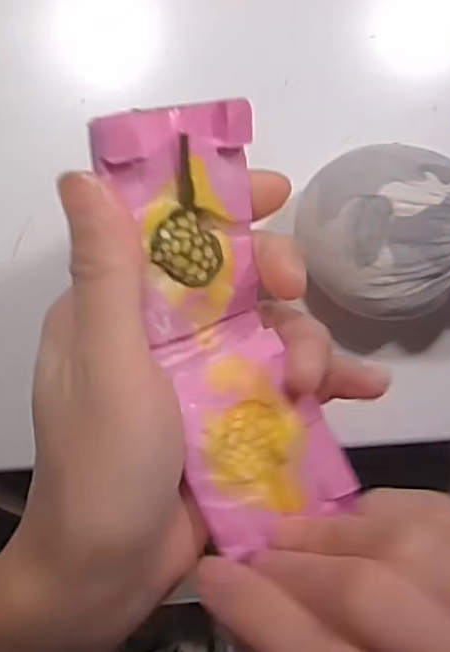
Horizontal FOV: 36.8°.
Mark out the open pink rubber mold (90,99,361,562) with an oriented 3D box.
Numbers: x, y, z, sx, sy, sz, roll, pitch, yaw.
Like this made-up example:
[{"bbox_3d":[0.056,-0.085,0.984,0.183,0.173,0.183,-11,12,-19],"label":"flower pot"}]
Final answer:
[{"bbox_3d":[0.001,0.000,0.192,0.042,0.031,0.119,-16,97,-5],"label":"open pink rubber mold"}]

